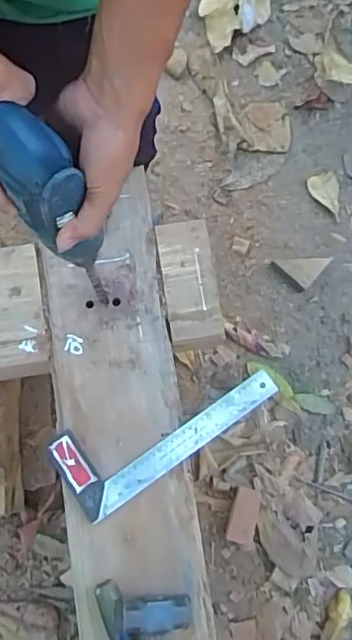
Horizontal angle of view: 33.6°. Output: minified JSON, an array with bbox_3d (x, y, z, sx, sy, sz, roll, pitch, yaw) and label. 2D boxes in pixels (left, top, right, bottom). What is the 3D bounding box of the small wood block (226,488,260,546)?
[{"bbox_3d":[0.128,0.367,1.096,0.049,0.015,0.099,16,63,2],"label":"small wood block"}]

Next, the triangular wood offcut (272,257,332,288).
[{"bbox_3d":[0.265,-0.099,1.213,0.113,0.016,0.063,-4,80,-2],"label":"triangular wood offcut"}]

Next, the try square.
[{"bbox_3d":[-0.016,0.134,0.782,0.297,0.015,0.115,-34,82,-7],"label":"try square"}]

